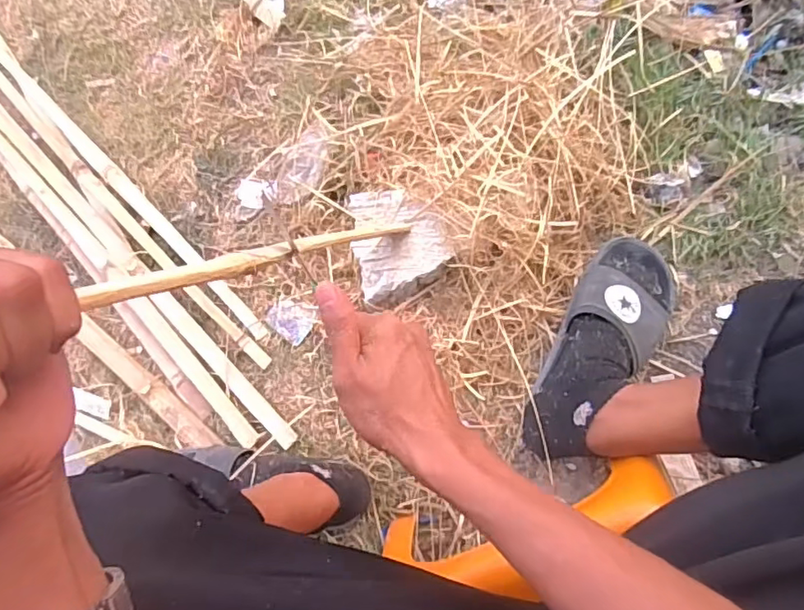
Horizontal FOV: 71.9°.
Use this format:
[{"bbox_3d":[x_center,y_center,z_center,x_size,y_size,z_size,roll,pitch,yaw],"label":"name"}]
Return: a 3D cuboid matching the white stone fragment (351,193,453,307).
[{"bbox_3d":[0.000,-0.075,0.654,0.114,0.028,0.129,-11,82,7],"label":"white stone fragment"}]

